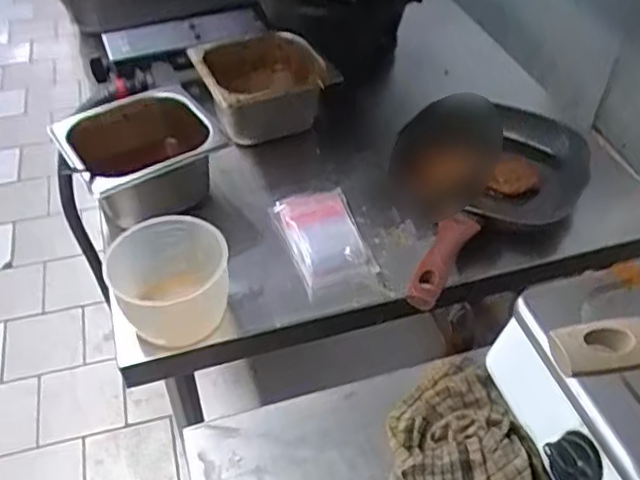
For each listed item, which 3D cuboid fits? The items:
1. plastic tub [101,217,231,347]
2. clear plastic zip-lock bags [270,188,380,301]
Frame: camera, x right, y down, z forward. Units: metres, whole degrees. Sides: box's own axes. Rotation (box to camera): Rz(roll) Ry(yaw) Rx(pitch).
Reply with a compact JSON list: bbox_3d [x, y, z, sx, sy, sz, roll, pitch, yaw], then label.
[{"bbox_3d":[-0.155,0.042,0.672,0.115,0.090,0.097,-14,47,-13],"label":"plastic tub"},{"bbox_3d":[0.001,-0.008,0.765,0.085,0.026,0.143,-15,47,-15],"label":"clear plastic zip-lock bags"}]

